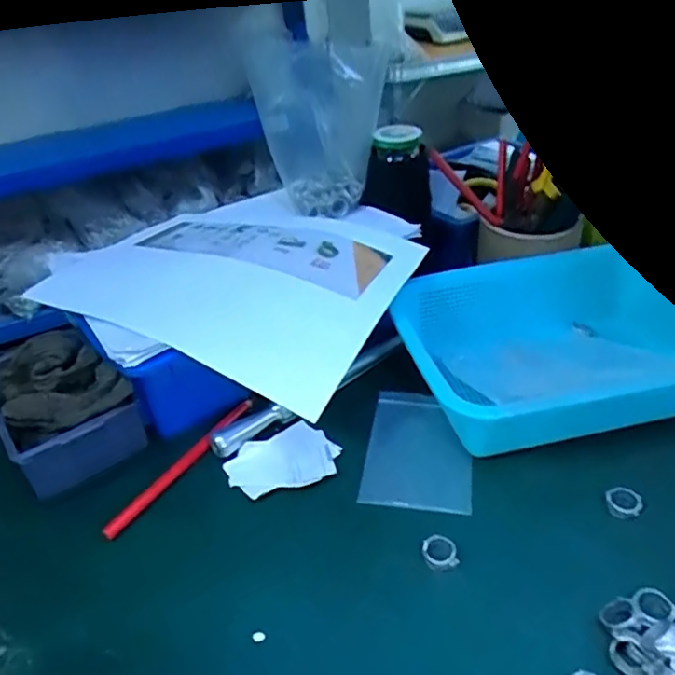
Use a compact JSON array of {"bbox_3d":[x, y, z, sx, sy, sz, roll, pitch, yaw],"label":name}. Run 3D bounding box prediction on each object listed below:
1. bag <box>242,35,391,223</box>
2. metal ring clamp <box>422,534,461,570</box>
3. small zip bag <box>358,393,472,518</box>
[{"bbox_3d":[-0.013,-0.197,0.574,0.122,0.163,0.054,-3,34,5],"label":"bag"},{"bbox_3d":[0.065,0.135,0.378,0.020,0.008,0.019,-11,34,-6],"label":"metal ring clamp"},{"bbox_3d":[0.065,0.083,0.468,0.078,0.004,0.125,1,35,12],"label":"small zip bag"}]

